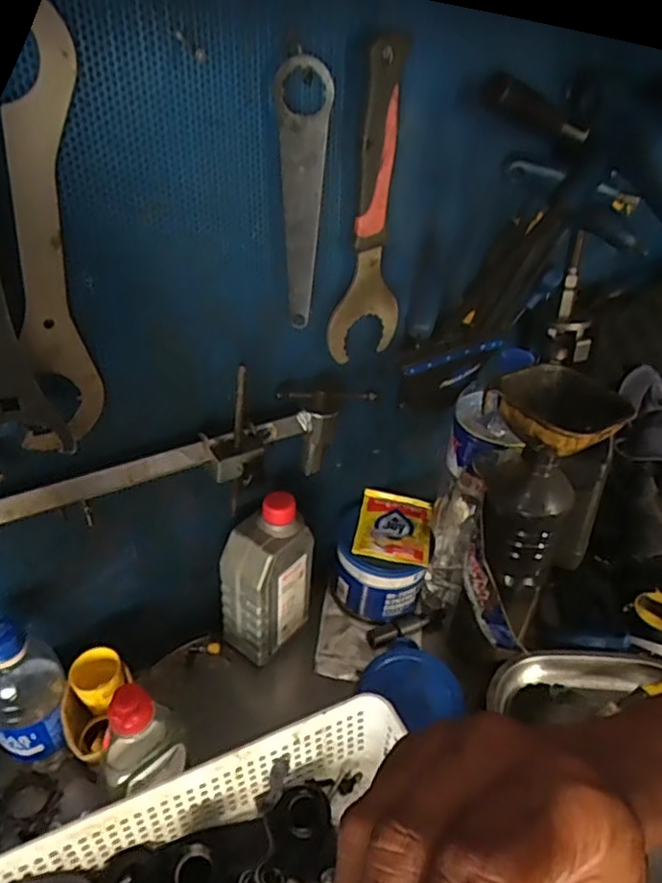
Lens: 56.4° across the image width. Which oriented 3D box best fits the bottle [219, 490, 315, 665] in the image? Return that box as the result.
[{"bbox_3d":[-0.062,0.130,0.603,0.053,0.165,0.079,27,43,29],"label":"bottle"}]

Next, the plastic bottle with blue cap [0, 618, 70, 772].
[{"bbox_3d":[-0.246,0.205,0.501,0.055,0.161,0.054,2,36,-1],"label":"plastic bottle with blue cap"}]

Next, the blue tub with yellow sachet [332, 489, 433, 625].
[{"bbox_3d":[0.057,0.130,0.694,0.099,0.098,0.108,7,37,6],"label":"blue tub with yellow sachet"}]

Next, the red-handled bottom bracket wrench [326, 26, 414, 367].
[{"bbox_3d":[0.033,-0.182,0.500,0.021,0.240,0.069,29,44,32],"label":"red-handled bottom bracket wrench"}]

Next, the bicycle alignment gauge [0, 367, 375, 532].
[{"bbox_3d":[-0.147,0.025,0.478,0.426,0.110,0.049,-21,43,-29],"label":"bicycle alignment gauge"}]

